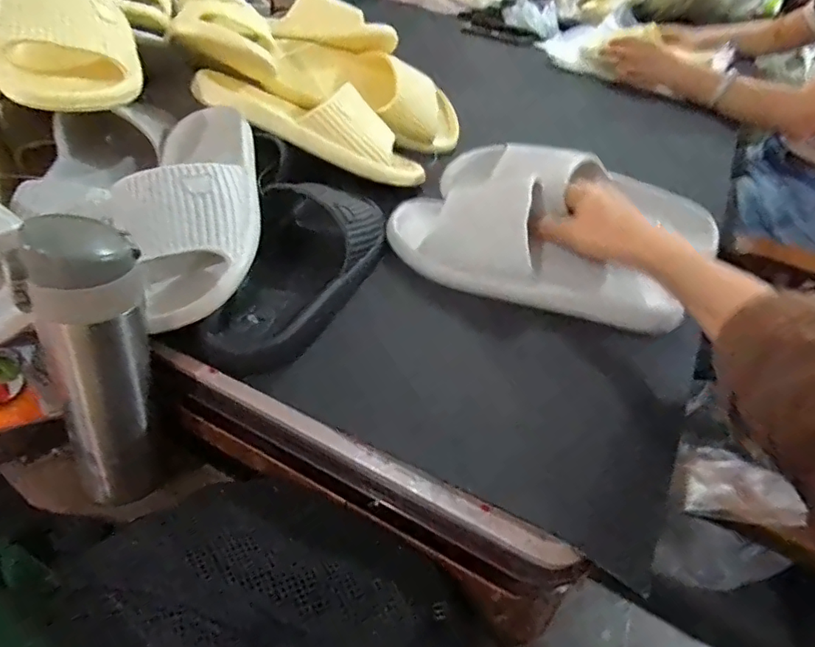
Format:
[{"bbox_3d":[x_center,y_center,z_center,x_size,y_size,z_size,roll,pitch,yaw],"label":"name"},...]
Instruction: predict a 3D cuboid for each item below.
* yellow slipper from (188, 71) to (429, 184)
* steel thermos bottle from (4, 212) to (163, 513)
[{"bbox_3d":[-0.096,-0.228,0.604,0.266,0.058,0.099,18,39,-12],"label":"yellow slipper"},{"bbox_3d":[-0.213,0.037,0.388,0.075,0.217,0.057,-11,43,-20],"label":"steel thermos bottle"}]

